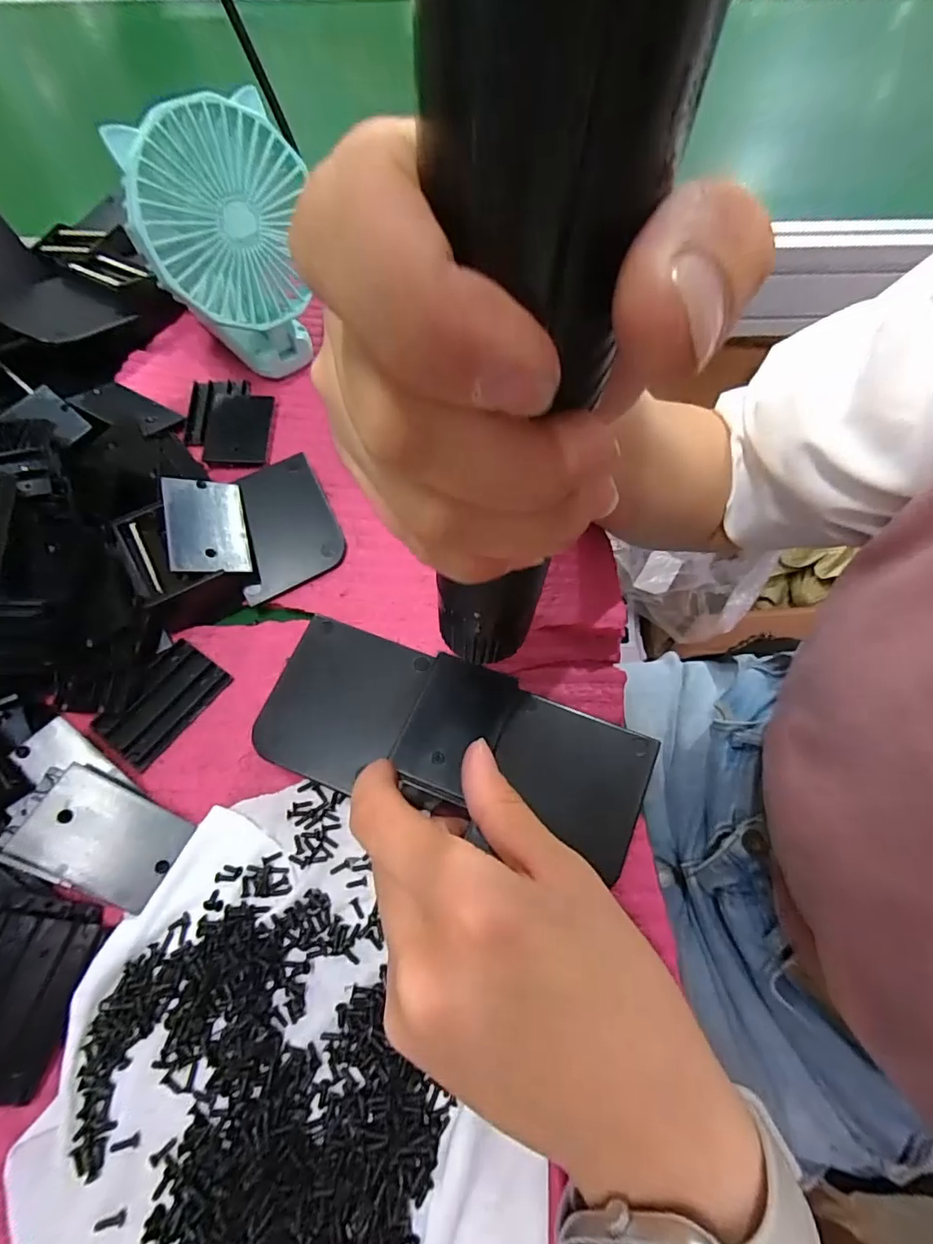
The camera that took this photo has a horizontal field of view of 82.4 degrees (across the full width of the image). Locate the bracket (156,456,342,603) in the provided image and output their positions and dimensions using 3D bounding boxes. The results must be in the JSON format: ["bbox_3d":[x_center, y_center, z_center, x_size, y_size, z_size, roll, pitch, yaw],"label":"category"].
[{"bbox_3d":[-0.111,-0.048,0.282,0.083,0.012,0.070,-23,84,-30],"label":"bracket"}]

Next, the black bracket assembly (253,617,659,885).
[{"bbox_3d":[-0.003,0.046,0.221,0.154,0.014,0.066,16,64,1],"label":"black bracket assembly"}]

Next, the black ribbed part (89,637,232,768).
[{"bbox_3d":[-0.140,0.037,0.248,0.032,0.010,0.053,32,67,15],"label":"black ribbed part"}]

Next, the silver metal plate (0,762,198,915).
[{"bbox_3d":[-0.143,0.086,0.210,0.055,0.004,0.037,30,68,-5],"label":"silver metal plate"}]

